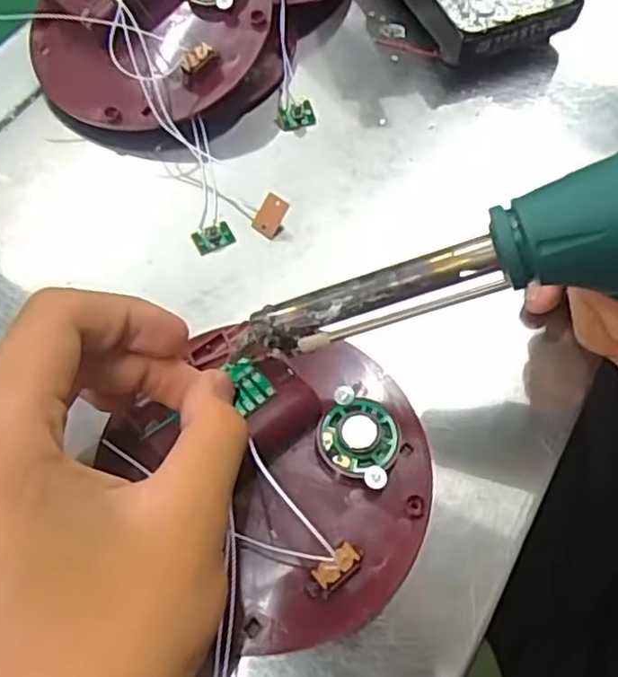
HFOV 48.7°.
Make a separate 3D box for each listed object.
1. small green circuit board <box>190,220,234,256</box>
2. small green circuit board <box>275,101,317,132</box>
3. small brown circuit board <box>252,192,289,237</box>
[{"bbox_3d":[-0.043,-0.045,0.307,0.017,0.006,0.012,-23,66,-13],"label":"small green circuit board"},{"bbox_3d":[-0.006,-0.110,0.340,0.019,0.006,0.013,-19,102,-2],"label":"small green circuit board"},{"bbox_3d":[-0.017,-0.055,0.310,0.013,0.005,0.019,25,104,-3],"label":"small brown circuit board"}]

